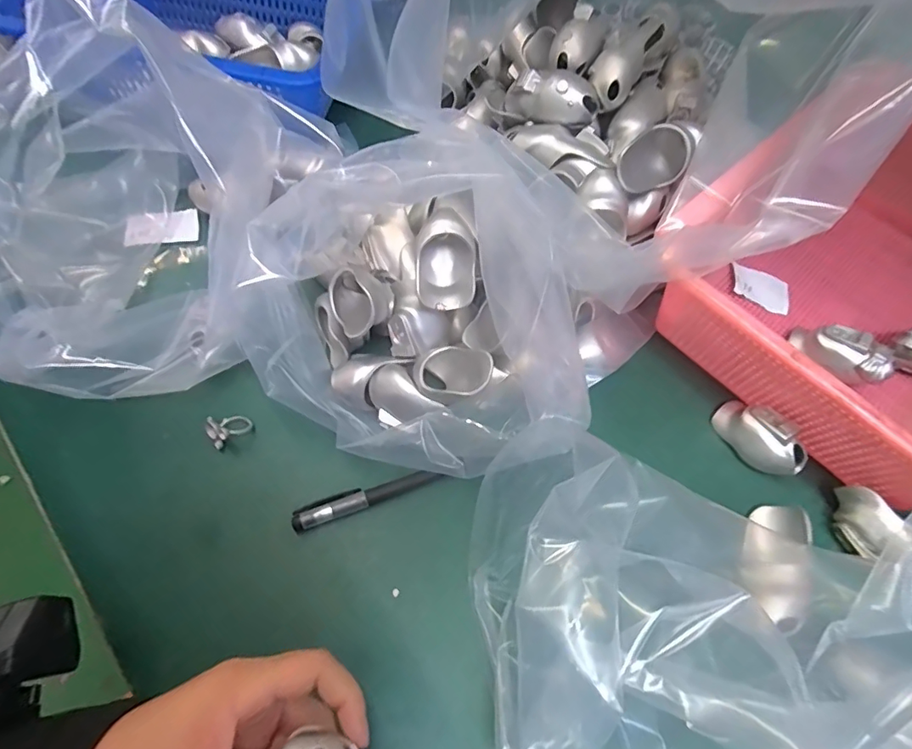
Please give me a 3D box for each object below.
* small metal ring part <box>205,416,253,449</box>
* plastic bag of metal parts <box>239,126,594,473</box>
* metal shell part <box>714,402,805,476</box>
[{"bbox_3d":[-0.144,0.032,0.309,0.025,0.014,0.016,-30,70,-18],"label":"small metal ring part"},{"bbox_3d":[-0.025,-0.033,0.293,0.219,0.117,0.163,40,67,15],"label":"plastic bag of metal parts"},{"bbox_3d":[0.204,0.041,0.328,0.025,0.035,0.057,-27,69,-17],"label":"metal shell part"}]

